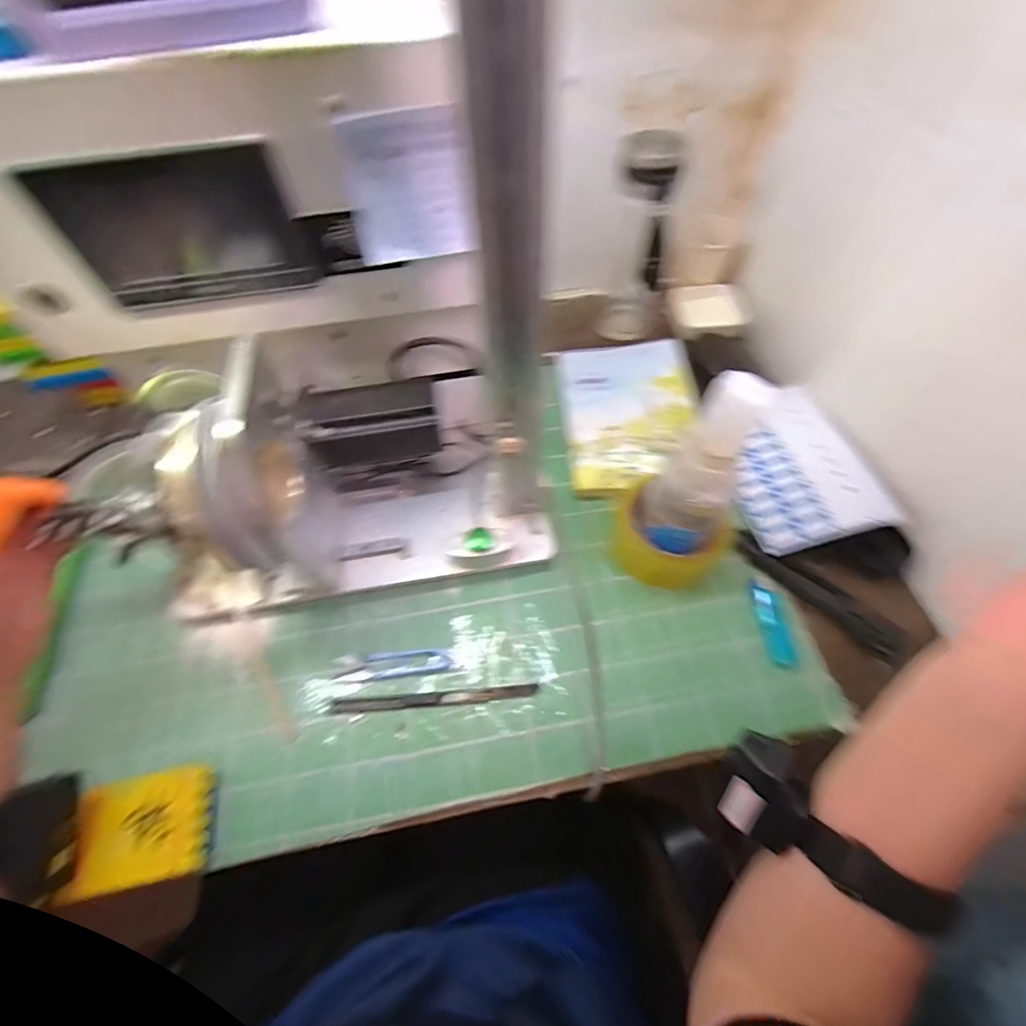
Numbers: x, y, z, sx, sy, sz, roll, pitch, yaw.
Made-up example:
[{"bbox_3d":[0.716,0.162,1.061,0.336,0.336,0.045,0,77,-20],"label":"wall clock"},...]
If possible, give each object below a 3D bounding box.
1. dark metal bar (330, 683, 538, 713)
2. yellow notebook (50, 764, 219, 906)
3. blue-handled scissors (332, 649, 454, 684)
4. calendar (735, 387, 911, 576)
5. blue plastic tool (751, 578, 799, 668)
[{"bbox_3d":[-0.066,0.156,0.405,0.170,0.008,0.011,-5,59,0],"label":"dark metal bar"},{"bbox_3d":[-0.261,0.227,0.349,0.082,0.024,0.069,-12,59,-5],"label":"yellow notebook"},{"bbox_3d":[-0.103,0.133,0.419,0.100,0.006,0.022,-5,59,-1],"label":"blue-handled scissors"},{"bbox_3d":[0.283,-0.036,0.471,0.119,0.053,0.184,-9,60,-3],"label":"calendar"},{"bbox_3d":[0.231,0.096,0.427,0.024,0.006,0.076,-3,59,0],"label":"blue plastic tool"}]

